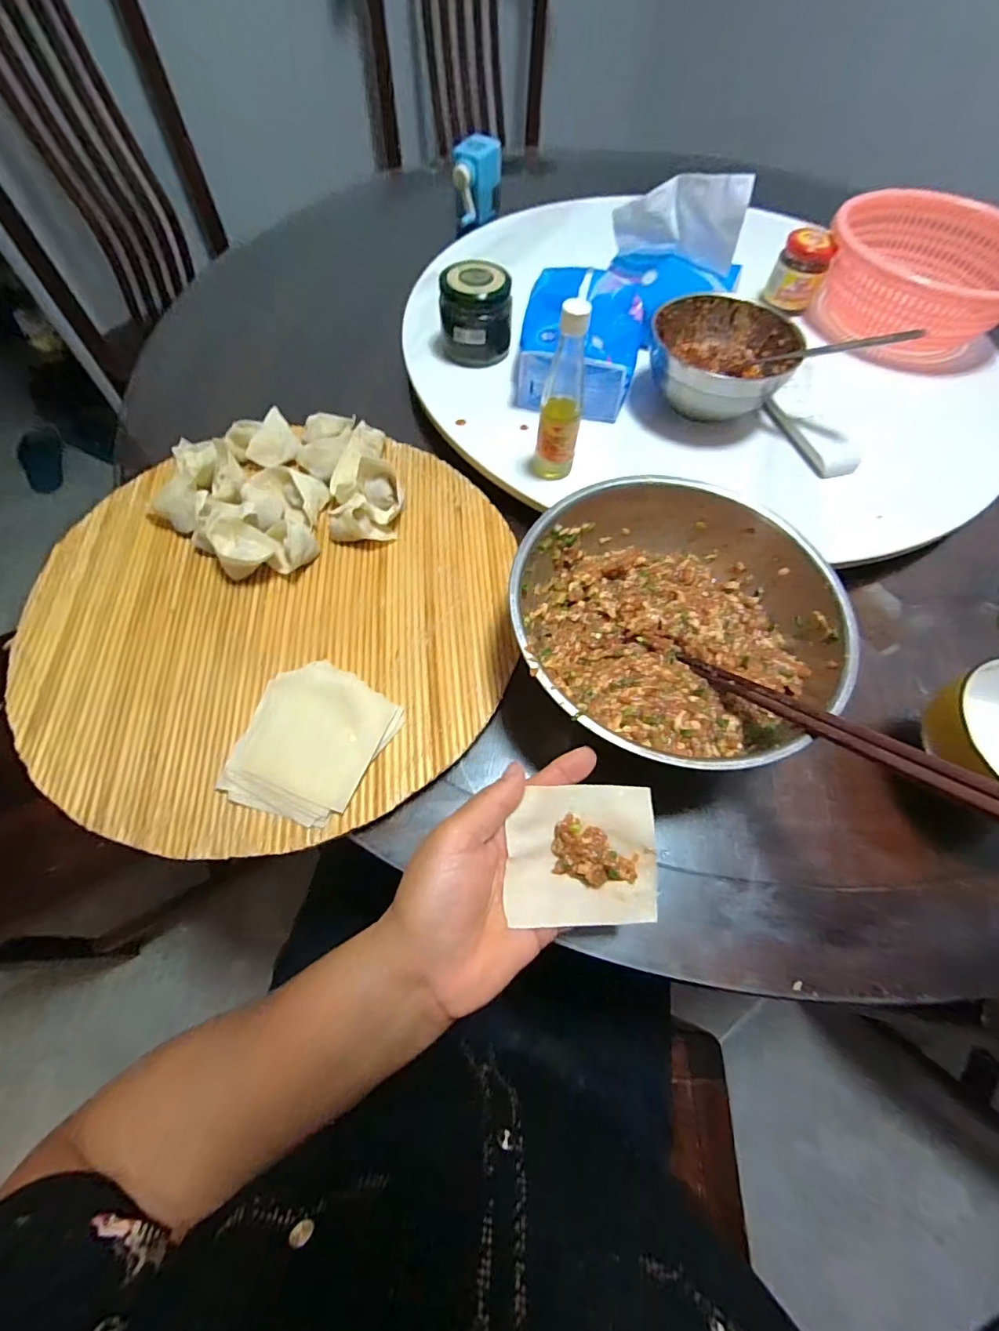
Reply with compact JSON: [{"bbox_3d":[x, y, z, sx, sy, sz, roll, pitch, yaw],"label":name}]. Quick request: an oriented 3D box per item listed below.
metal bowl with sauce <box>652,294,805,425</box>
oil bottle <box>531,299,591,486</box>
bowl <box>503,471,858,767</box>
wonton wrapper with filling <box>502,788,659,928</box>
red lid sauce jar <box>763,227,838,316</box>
[{"bbox_3d":[0.211,-0.295,0.488,0.133,0.069,0.116,9,64,3],"label":"metal bowl with sauce"},{"bbox_3d":[0.052,-0.213,0.401,0.034,0.138,0.031,11,63,3],"label":"oil bottle"},{"bbox_3d":[0.120,-0.033,0.358,0.215,0.079,0.202,1,63,-2],"label":"bowl"},{"bbox_3d":[0.046,0.105,0.276,0.081,0.014,0.072,0,67,-3],"label":"wonton wrapper with filling"},{"bbox_3d":[0.345,-0.454,0.566,0.053,0.063,0.051,1,67,-2],"label":"red lid sauce jar"}]

